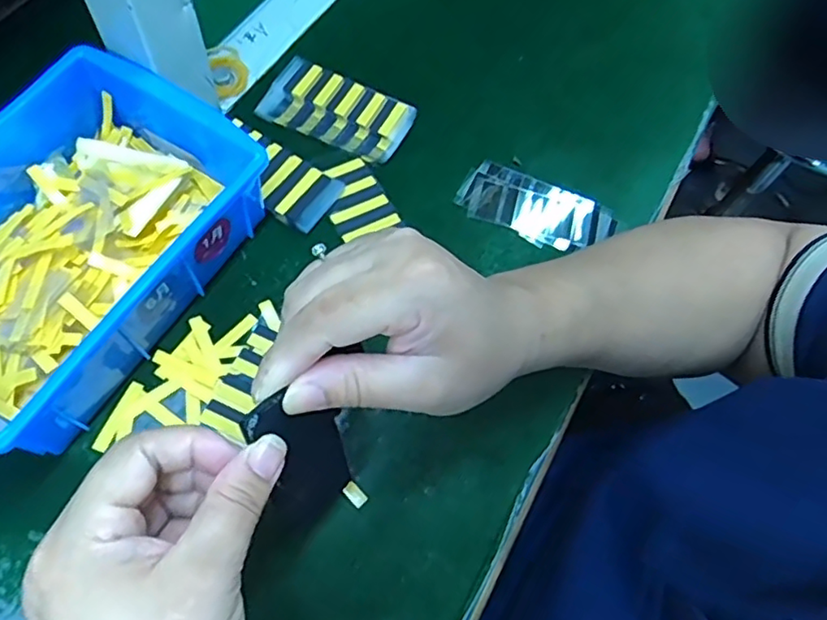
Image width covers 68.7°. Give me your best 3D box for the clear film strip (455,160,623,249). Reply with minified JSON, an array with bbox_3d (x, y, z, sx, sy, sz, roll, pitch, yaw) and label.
[{"bbox_3d":[0.084,-0.068,0.408,0.105,0.005,0.050,24,65,4],"label":"clear film strip"}]

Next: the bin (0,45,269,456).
[{"bbox_3d":[-0.196,-0.037,0.334,0.152,0.070,0.202,29,65,11],"label":"bin"}]

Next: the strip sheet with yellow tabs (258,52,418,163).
[{"bbox_3d":[-0.052,-0.138,0.418,0.099,0.016,0.048,24,65,8],"label":"strip sheet with yellow tabs"}]

